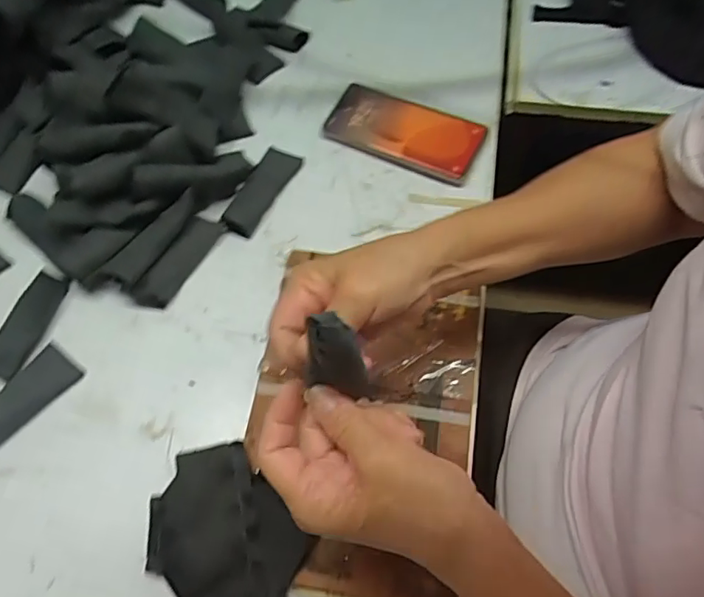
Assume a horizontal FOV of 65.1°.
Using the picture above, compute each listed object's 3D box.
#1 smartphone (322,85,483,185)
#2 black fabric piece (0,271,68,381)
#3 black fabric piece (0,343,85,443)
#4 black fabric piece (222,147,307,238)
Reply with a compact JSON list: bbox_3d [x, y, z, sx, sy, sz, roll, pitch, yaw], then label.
[{"bbox_3d":[0.053,-0.172,0.560,0.154,0.014,0.075,24,77,13],"label":"smartphone"},{"bbox_3d":[-0.290,0.023,0.492,0.029,0.023,0.096,22,68,12],"label":"black fabric piece"},{"bbox_3d":[-0.286,0.084,0.468,0.041,0.019,0.101,38,72,18],"label":"black fabric piece"},{"bbox_3d":[-0.089,-0.108,0.540,0.031,0.015,0.103,25,69,14],"label":"black fabric piece"}]

